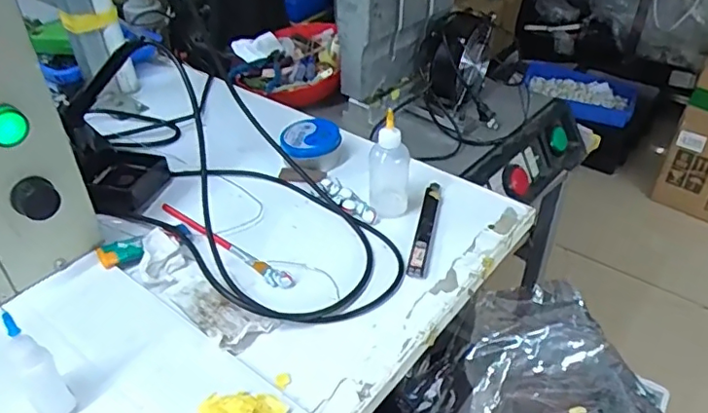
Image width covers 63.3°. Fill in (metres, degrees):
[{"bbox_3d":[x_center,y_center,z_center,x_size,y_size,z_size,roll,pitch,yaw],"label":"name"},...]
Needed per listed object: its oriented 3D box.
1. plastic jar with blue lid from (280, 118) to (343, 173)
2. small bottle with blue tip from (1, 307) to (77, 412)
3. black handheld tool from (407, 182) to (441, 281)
[{"bbox_3d":[-0.047,-0.068,0.638,0.064,0.036,0.069,0,37,0],"label":"plastic jar with blue lid"},{"bbox_3d":[-0.205,0.104,0.370,0.023,0.085,0.020,20,41,23],"label":"small bottle with blue tip"},{"bbox_3d":[0.069,0.018,0.546,0.017,0.011,0.133,9,38,11],"label":"black handheld tool"}]

